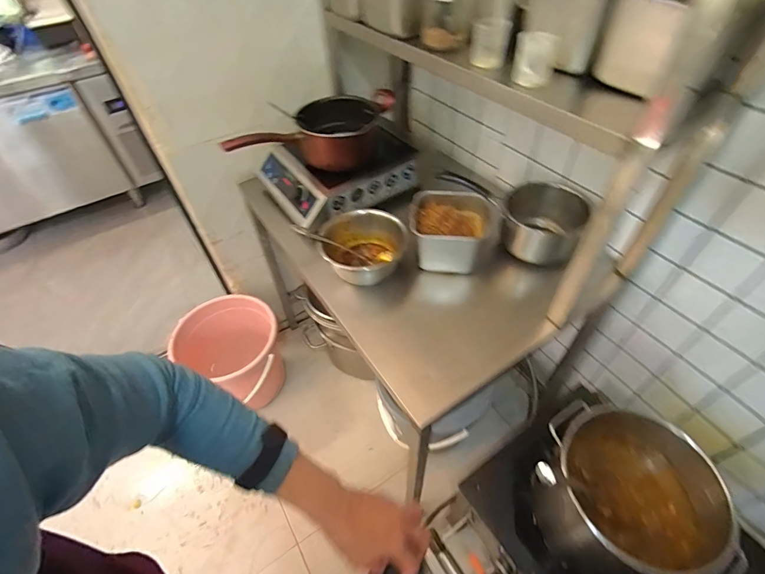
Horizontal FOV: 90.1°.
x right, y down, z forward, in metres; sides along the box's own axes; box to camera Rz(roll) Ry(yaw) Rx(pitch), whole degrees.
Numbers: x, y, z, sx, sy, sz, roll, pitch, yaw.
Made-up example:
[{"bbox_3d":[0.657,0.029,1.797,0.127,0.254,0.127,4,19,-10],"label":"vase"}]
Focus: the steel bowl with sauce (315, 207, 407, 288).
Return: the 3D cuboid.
[{"bbox_3d":[-0.043,-0.088,0.873,0.182,0.104,0.182,5,50,8],"label":"steel bowl with sauce"}]

